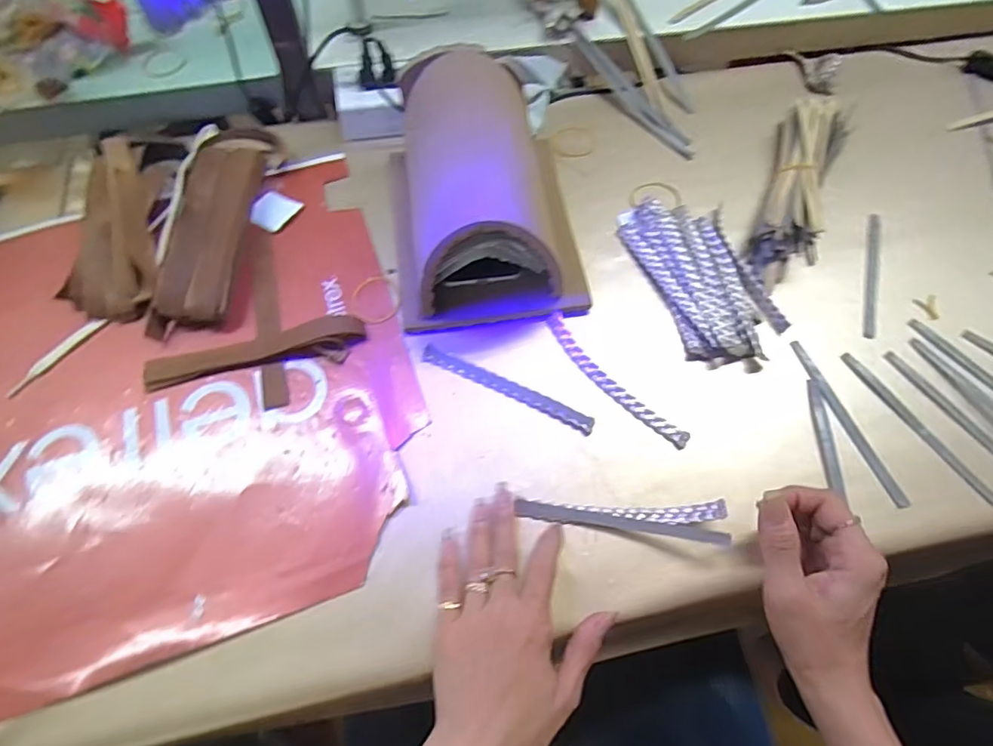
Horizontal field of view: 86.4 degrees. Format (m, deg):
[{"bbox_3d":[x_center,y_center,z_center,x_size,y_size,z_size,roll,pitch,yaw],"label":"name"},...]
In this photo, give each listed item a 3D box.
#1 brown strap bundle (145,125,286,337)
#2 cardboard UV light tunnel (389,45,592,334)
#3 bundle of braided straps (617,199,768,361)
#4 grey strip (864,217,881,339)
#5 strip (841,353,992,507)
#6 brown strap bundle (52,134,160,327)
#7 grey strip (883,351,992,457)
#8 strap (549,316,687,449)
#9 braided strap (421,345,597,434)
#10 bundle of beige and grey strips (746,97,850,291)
[{"bbox_3d":[-0.249,-0.137,0.472,0.061,0.030,0.226,3,63,0],"label":"brown strap bundle"},{"bbox_3d":[-0.011,-0.159,0.446,0.158,0.103,0.211,-7,63,-5],"label":"cardboard UV light tunnel"},{"bbox_3d":[0.172,-0.087,0.465,0.082,0.015,0.168,-11,64,-6],"label":"bundle of braided straps"},{"bbox_3d":[0.342,-0.091,0.479,0.011,0.005,0.146,18,64,8],"label":"grey strip"},{"bbox_3d":[0.328,0.040,0.412,0.010,0.006,0.144,-28,67,-14],"label":"strip"},{"bbox_3d":[-0.337,-0.135,0.465,0.069,0.036,0.191,-9,64,-6],"label":"brown strap bundle"},{"bbox_3d":[0.367,0.038,0.415,0.013,0.006,0.144,-30,67,-15],"label":"grey strip"},{"bbox_3d":[0.093,0.005,0.426,0.019,0.005,0.148,-38,70,-18],"label":"strap"},{"bbox_3d":[0.008,0.012,0.422,0.147,0.005,0.014,24,65,11],"label":"braided strap"},{"bbox_3d":[0.287,-0.179,0.495,0.060,0.040,0.225,21,65,9],"label":"bundle of beige and grey strips"}]

